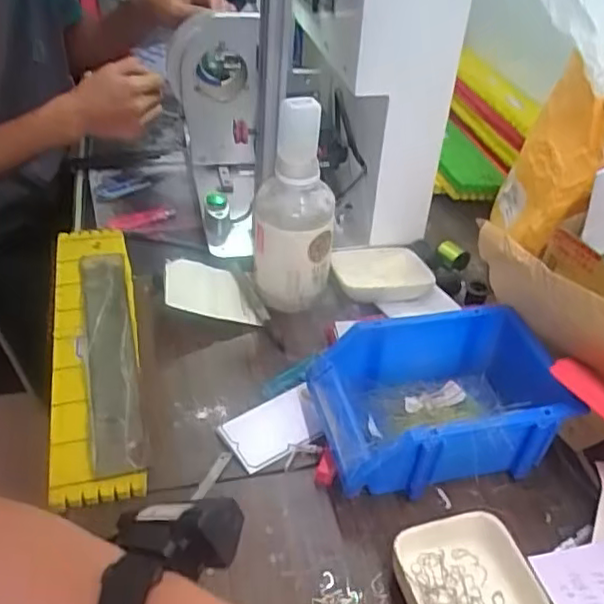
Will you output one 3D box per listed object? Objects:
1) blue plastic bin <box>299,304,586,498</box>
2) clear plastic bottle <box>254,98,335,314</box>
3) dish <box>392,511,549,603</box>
[{"bbox_3d":[0.106,0.073,0.512,0.180,0.068,0.128,-6,41,-11],"label":"blue plastic bin"},{"bbox_3d":[-0.008,-0.080,0.597,0.071,0.200,0.058,-2,40,-7],"label":"clear plastic bottle"},{"bbox_3d":[0.108,0.185,0.421,0.087,0.027,0.087,-6,41,-13],"label":"dish"}]

